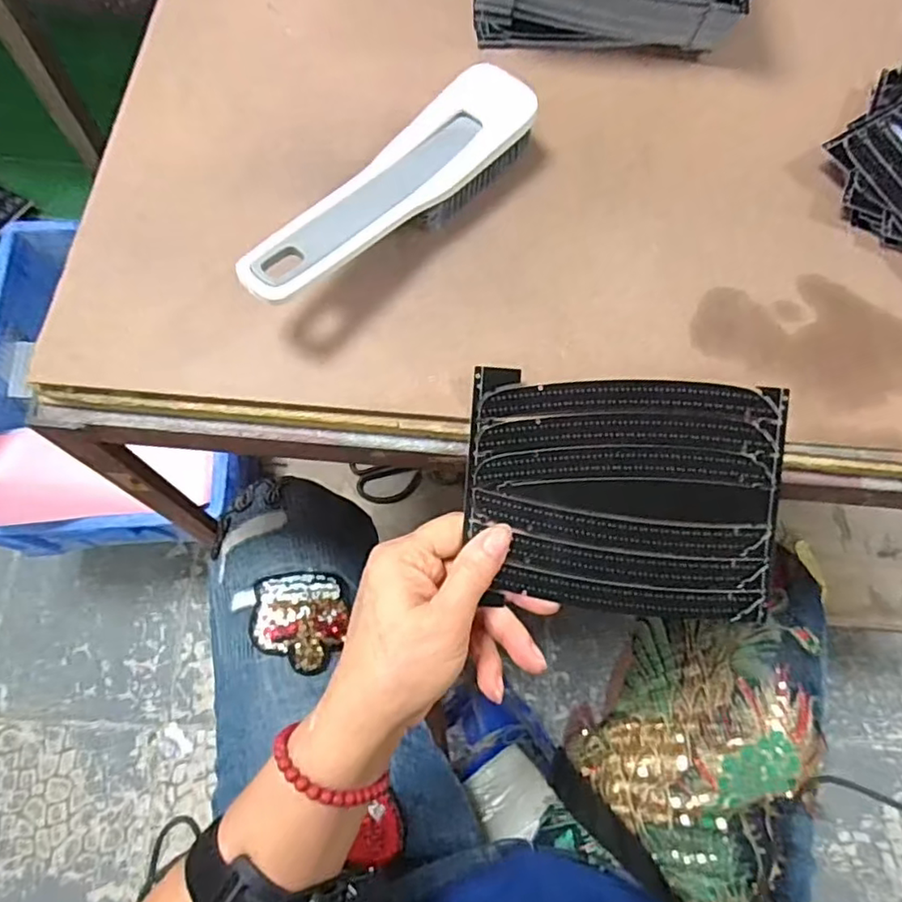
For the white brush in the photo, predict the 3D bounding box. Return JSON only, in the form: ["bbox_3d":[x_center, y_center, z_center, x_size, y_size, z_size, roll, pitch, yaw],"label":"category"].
[{"bbox_3d":[-0.029,-0.139,0.318,0.050,0.042,0.199,41,72,11],"label":"white brush"}]

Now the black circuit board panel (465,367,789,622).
[{"bbox_3d":[0.088,0.023,0.308,0.156,0.005,0.117,4,92,-2],"label":"black circuit board panel"}]

